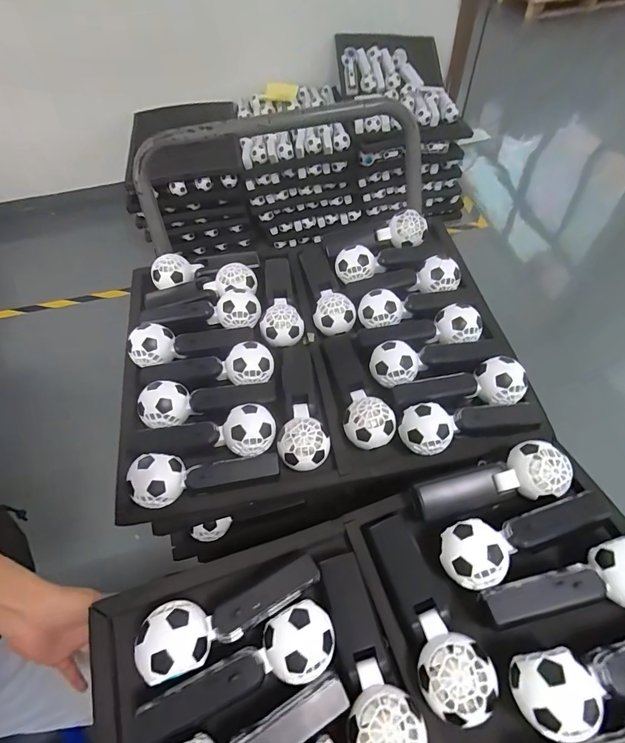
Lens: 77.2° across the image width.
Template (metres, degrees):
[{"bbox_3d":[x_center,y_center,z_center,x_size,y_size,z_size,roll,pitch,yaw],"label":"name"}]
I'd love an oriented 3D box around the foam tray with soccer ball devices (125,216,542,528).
[{"bbox_3d":[-0.002,-0.036,0.563,0.506,0.081,0.405,-9,59,-3],"label":"foam tray with soccer ball devices"}]

